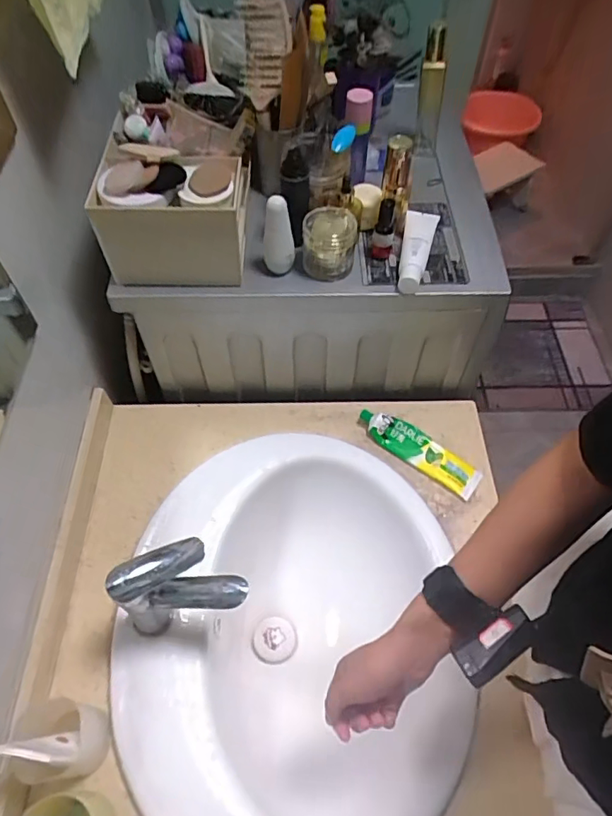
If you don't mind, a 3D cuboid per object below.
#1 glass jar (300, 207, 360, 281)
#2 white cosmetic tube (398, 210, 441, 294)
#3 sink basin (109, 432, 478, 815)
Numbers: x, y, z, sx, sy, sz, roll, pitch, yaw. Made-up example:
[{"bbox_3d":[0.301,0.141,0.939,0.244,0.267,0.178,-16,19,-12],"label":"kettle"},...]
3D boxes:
[{"bbox_3d":[0.032,-0.232,0.740,0.076,0.067,0.083,-2,57,-2],"label":"glass jar"},{"bbox_3d":[0.160,-0.236,0.761,0.046,0.040,0.176,13,57,8],"label":"white cosmetic tube"},{"bbox_3d":[-0.010,0.312,0.753,0.440,0.173,0.548,3,57,1],"label":"sink basin"}]

